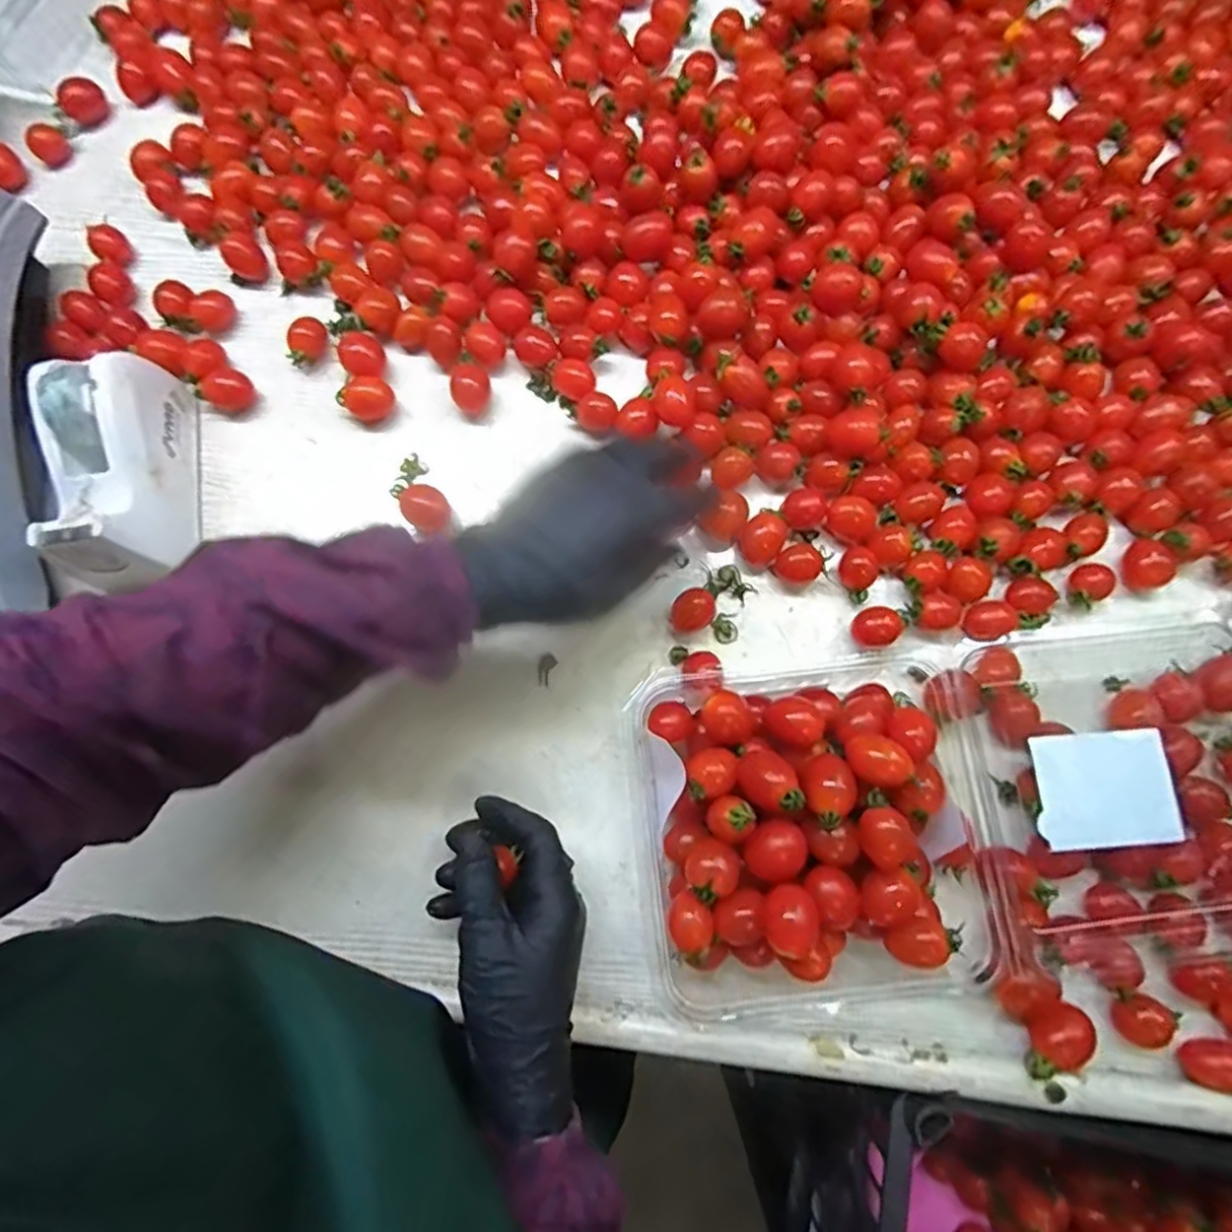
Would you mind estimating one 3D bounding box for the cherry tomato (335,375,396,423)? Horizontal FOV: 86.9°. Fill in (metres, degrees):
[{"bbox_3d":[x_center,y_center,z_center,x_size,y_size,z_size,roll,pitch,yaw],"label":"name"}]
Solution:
[{"bbox_3d":[-0.167,-0.146,0.439,0.028,0.020,0.031,43,82,9],"label":"cherry tomato"}]

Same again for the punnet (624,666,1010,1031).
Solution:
[{"bbox_3d":[0.112,0.116,0.351,0.190,0.062,0.181,-7,78,-1],"label":"punnet"}]

